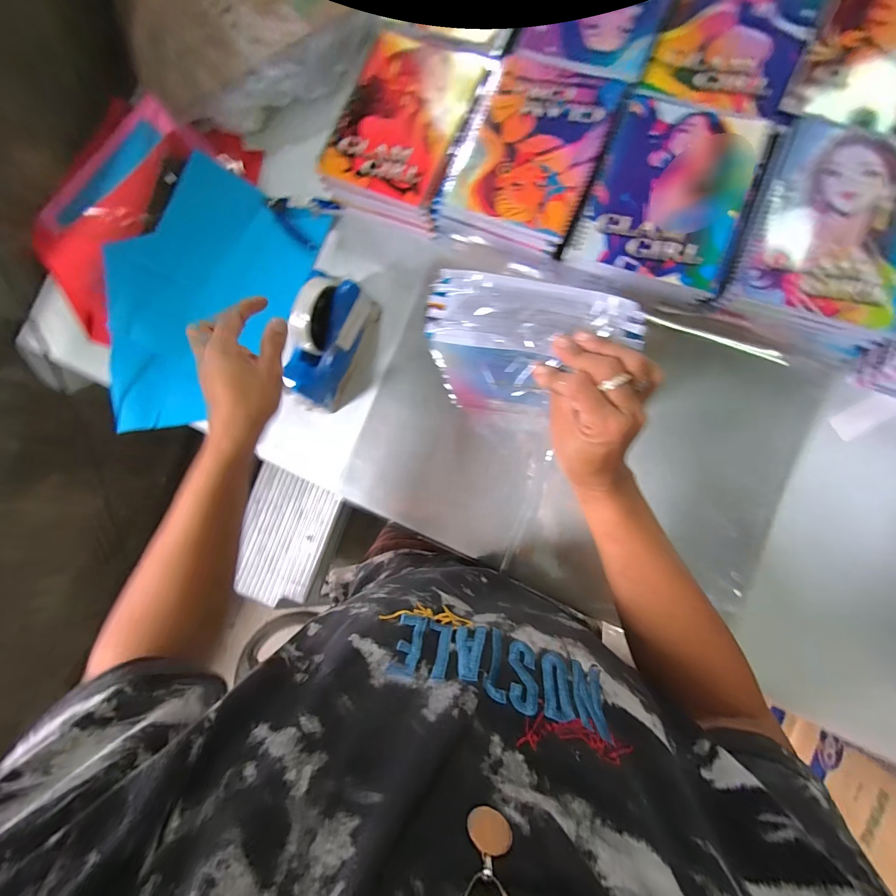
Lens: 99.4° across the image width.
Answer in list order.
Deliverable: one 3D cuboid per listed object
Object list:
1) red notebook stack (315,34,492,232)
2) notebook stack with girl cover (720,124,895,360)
[{"bbox_3d":[-0.053,-0.404,0.494,0.161,0.061,0.205,27,88,9],"label":"red notebook stack"},{"bbox_3d":[0.401,-0.216,0.406,0.161,0.061,0.209,21,88,9],"label":"notebook stack with girl cover"}]

